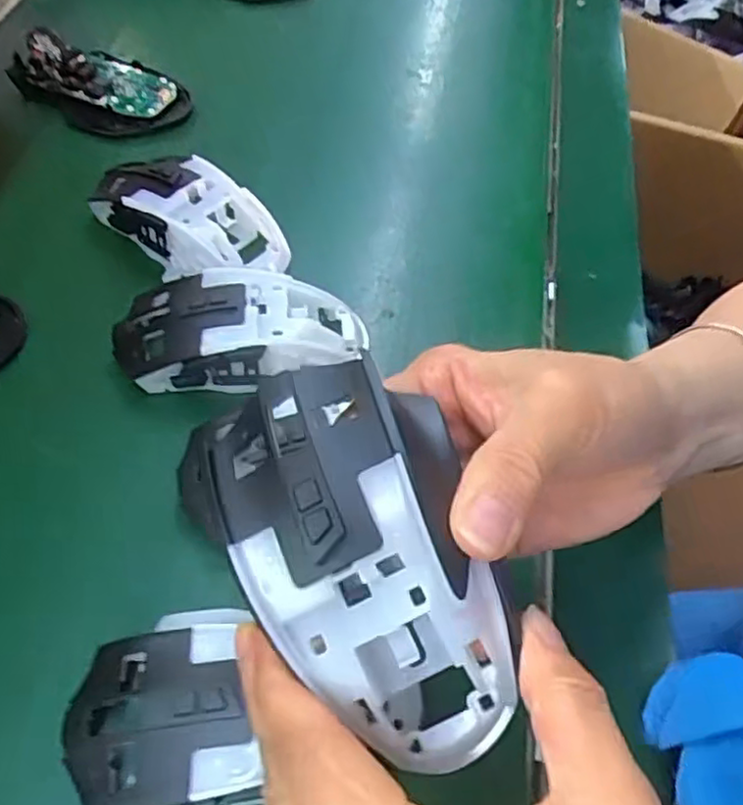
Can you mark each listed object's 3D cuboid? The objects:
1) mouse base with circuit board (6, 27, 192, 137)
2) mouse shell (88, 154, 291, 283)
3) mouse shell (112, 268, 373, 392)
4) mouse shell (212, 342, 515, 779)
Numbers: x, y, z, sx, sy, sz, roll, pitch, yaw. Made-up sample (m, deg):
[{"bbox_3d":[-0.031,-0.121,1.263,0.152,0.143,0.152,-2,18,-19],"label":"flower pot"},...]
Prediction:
[{"bbox_3d":[-0.175,-0.208,0.446,0.112,0.030,0.066,29,57,15],"label":"mouse base with circuit board"},{"bbox_3d":[-0.099,-0.103,0.368,0.102,0.034,0.062,38,59,20],"label":"mouse shell"},{"bbox_3d":[-0.060,-0.035,0.324,0.113,0.034,0.053,-2,54,-7],"label":"mouse shell"},{"bbox_3d":[-0.005,0.041,0.194,0.068,0.046,0.107,-11,56,-13],"label":"mouse shell"}]

